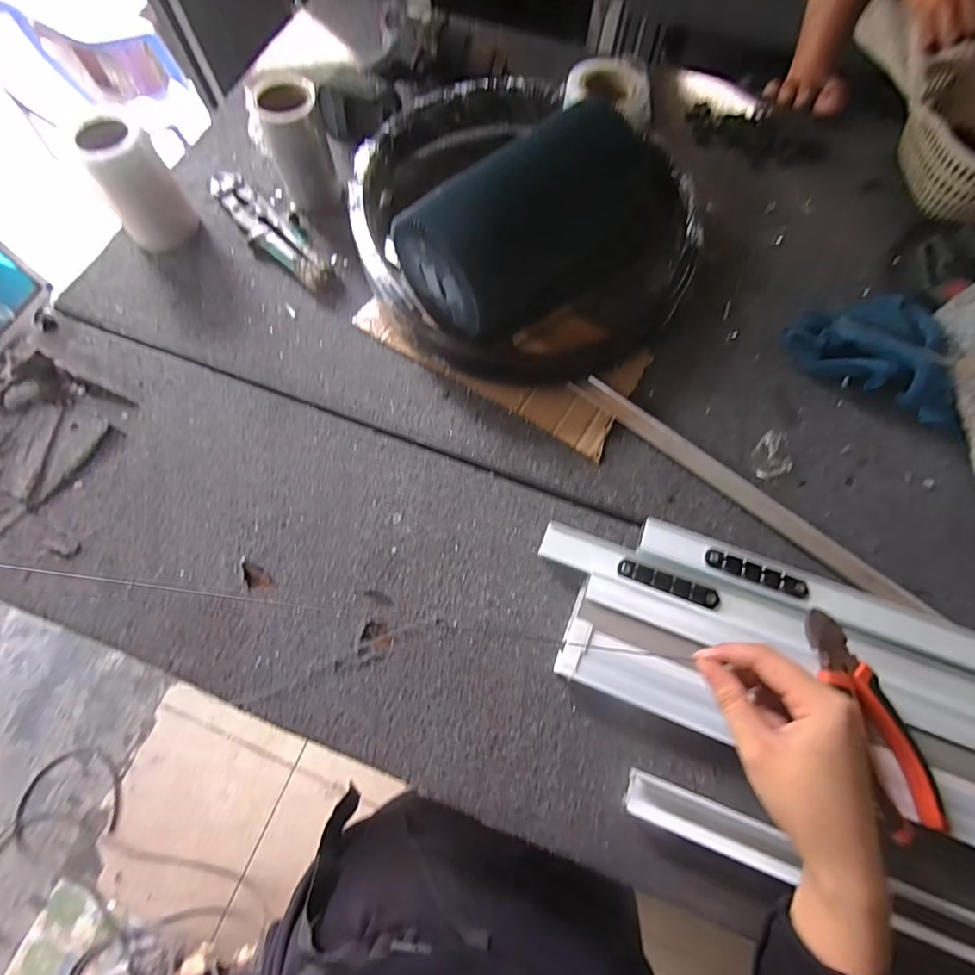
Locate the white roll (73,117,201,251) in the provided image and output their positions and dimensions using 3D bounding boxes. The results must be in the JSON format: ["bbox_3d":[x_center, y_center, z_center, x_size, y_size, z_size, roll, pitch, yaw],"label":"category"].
[{"bbox_3d":[-0.350,-0.302,0.502,0.067,0.110,0.067,0,70,0],"label":"white roll"}]

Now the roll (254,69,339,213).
[{"bbox_3d":[-0.192,-0.348,0.515,0.060,0.106,0.058,-17,71,-7],"label":"roll"}]

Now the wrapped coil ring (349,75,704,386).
[{"bbox_3d":[0.024,-0.272,0.517,0.365,0.055,0.328,38,74,12],"label":"wrapped coil ring"}]

